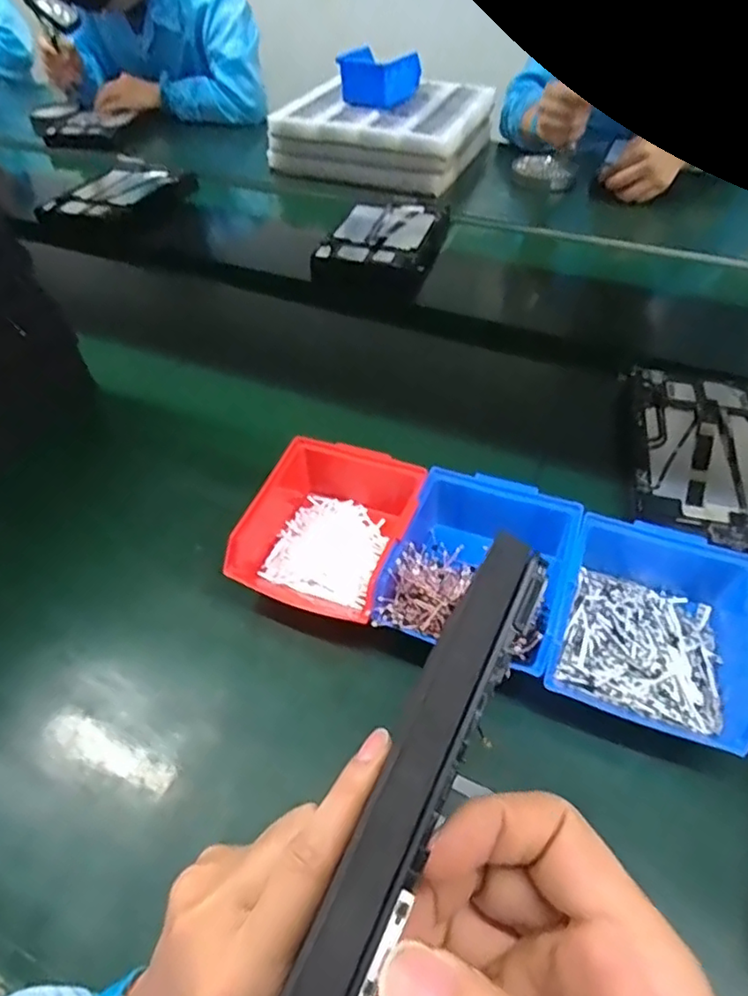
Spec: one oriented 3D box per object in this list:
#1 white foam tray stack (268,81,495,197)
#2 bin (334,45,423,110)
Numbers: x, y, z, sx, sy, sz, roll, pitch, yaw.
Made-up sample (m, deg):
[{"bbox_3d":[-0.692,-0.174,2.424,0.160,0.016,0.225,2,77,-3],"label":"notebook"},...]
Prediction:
[{"bbox_3d":[0.027,-0.689,1.103,0.325,0.097,0.315,19,49,17],"label":"white foam tray stack"},{"bbox_3d":[0.012,-0.745,1.064,0.112,0.075,0.112,18,49,16],"label":"bin"}]

